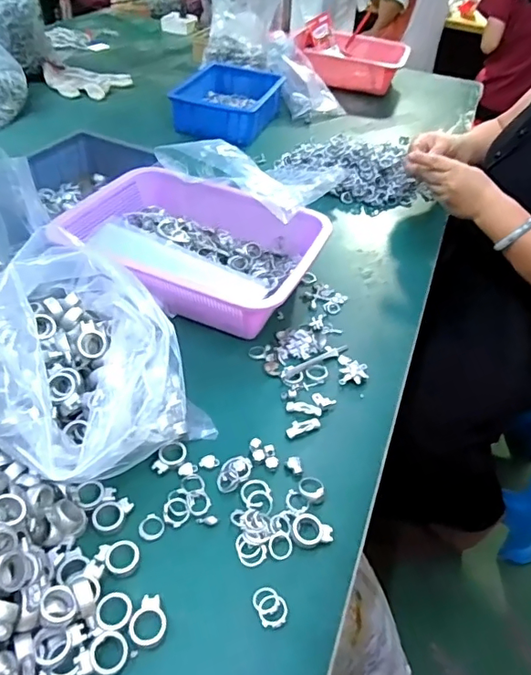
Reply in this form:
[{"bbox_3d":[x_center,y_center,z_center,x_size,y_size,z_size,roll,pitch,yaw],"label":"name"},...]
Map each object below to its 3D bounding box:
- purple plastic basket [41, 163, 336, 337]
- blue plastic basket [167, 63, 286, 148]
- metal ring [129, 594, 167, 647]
[{"bbox_3d":[-0.092,-0.119,0.666,0.306,0.079,0.220,22,45,16],"label":"purple plastic basket"},{"bbox_3d":[-0.070,-0.505,1.089,0.176,0.072,0.259,15,44,9],"label":"blue plastic basket"},{"bbox_3d":[-0.085,0.207,0.373,0.025,0.007,0.033,4,43,-3],"label":"metal ring"}]

